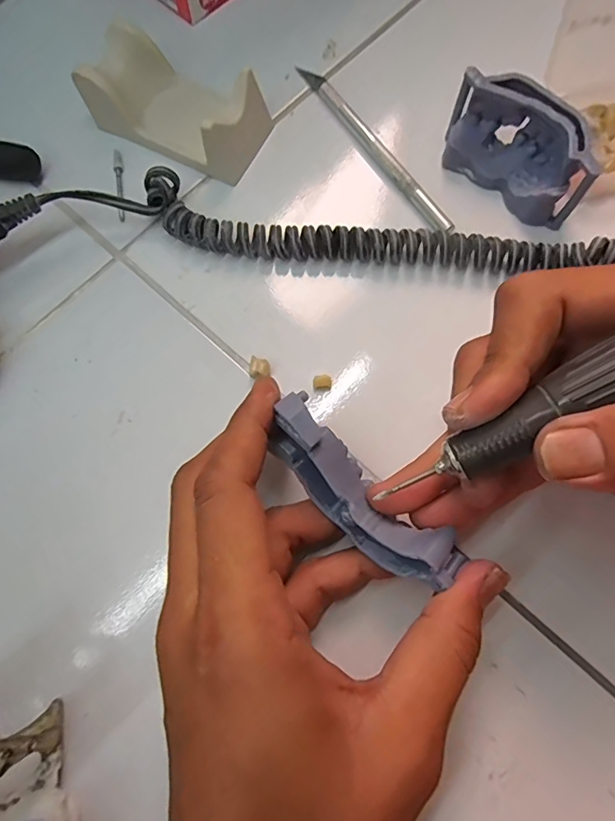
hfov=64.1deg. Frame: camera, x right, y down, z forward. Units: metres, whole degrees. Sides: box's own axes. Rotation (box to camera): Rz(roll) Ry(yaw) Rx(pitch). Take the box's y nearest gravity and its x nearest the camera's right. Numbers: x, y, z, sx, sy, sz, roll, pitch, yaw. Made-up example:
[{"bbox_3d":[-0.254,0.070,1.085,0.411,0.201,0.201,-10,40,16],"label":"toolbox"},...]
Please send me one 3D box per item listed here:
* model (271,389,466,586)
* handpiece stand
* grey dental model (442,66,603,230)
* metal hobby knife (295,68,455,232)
[{"bbox_3d":[0.019,0.032,0.188,0.023,0.026,0.084,-43,79,-12],"label":"model"},{"bbox_3d":[-0.069,-0.165,0.262,0.090,0.033,0.046,27,74,8],"label":"handpiece stand"},{"bbox_3d":[0.106,-0.132,0.245,0.079,0.041,0.029,40,77,11],"label":"grey dental model"},{"bbox_3d":[0.036,-0.145,0.269,0.008,0.007,0.133,-32,76,-10],"label":"metal hobby knife"}]

